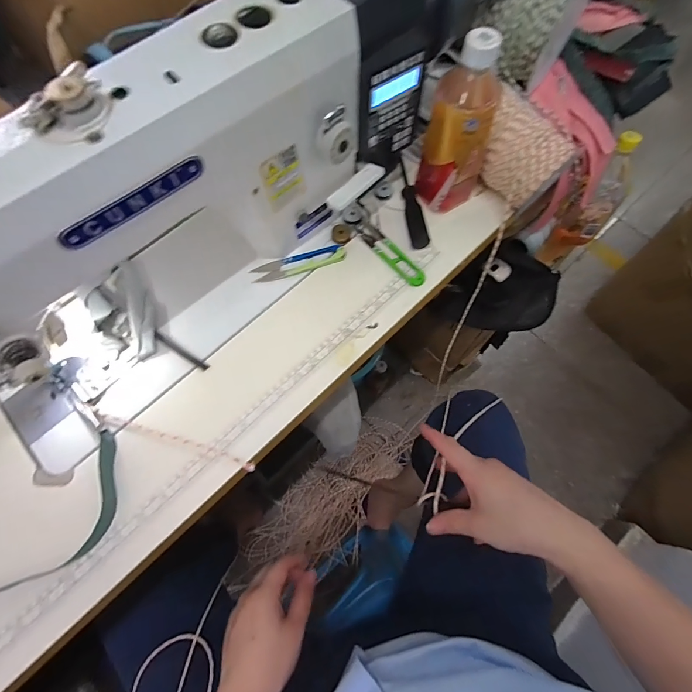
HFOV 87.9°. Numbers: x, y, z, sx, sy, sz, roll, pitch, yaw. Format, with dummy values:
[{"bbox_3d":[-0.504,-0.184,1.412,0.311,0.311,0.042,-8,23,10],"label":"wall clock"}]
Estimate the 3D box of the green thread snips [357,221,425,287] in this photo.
[{"bbox_3d":[0.055,-0.116,0.445,0.025,0.011,0.112,-35,73,-11],"label":"green thread snips"}]

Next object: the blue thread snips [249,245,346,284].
[{"bbox_3d":[-0.059,-0.102,0.448,0.115,0.016,0.028,-16,70,-5],"label":"blue thread snips"}]

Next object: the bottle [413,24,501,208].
[{"bbox_3d":[0.126,-0.234,0.392,0.074,0.174,0.066,18,71,7],"label":"bottle"}]

